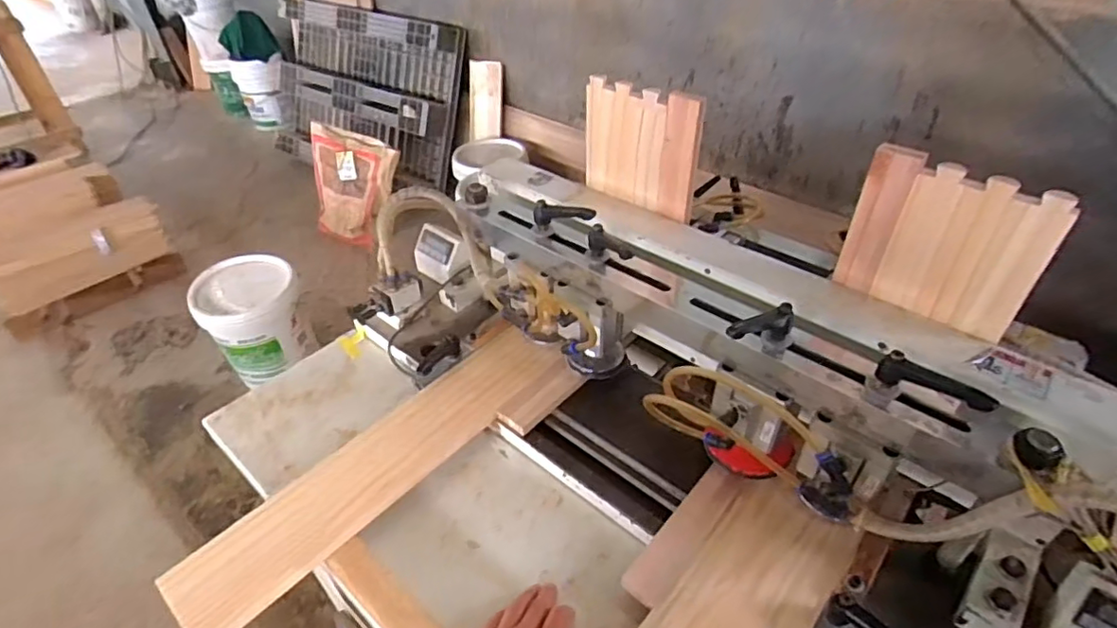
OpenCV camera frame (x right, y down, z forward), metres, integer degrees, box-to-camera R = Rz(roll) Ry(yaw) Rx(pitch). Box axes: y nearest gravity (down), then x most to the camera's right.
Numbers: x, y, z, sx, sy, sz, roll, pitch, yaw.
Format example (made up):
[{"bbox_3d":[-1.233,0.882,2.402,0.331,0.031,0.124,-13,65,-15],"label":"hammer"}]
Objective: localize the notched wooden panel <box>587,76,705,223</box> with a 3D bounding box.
[{"bbox_3d":[0.102,-0.208,0.734,0.166,0.149,0.019,28,49,30],"label":"notched wooden panel"}]

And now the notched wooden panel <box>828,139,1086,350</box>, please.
[{"bbox_3d":[0.364,-0.064,0.562,0.021,0.161,0.160,-31,48,-29],"label":"notched wooden panel"}]

